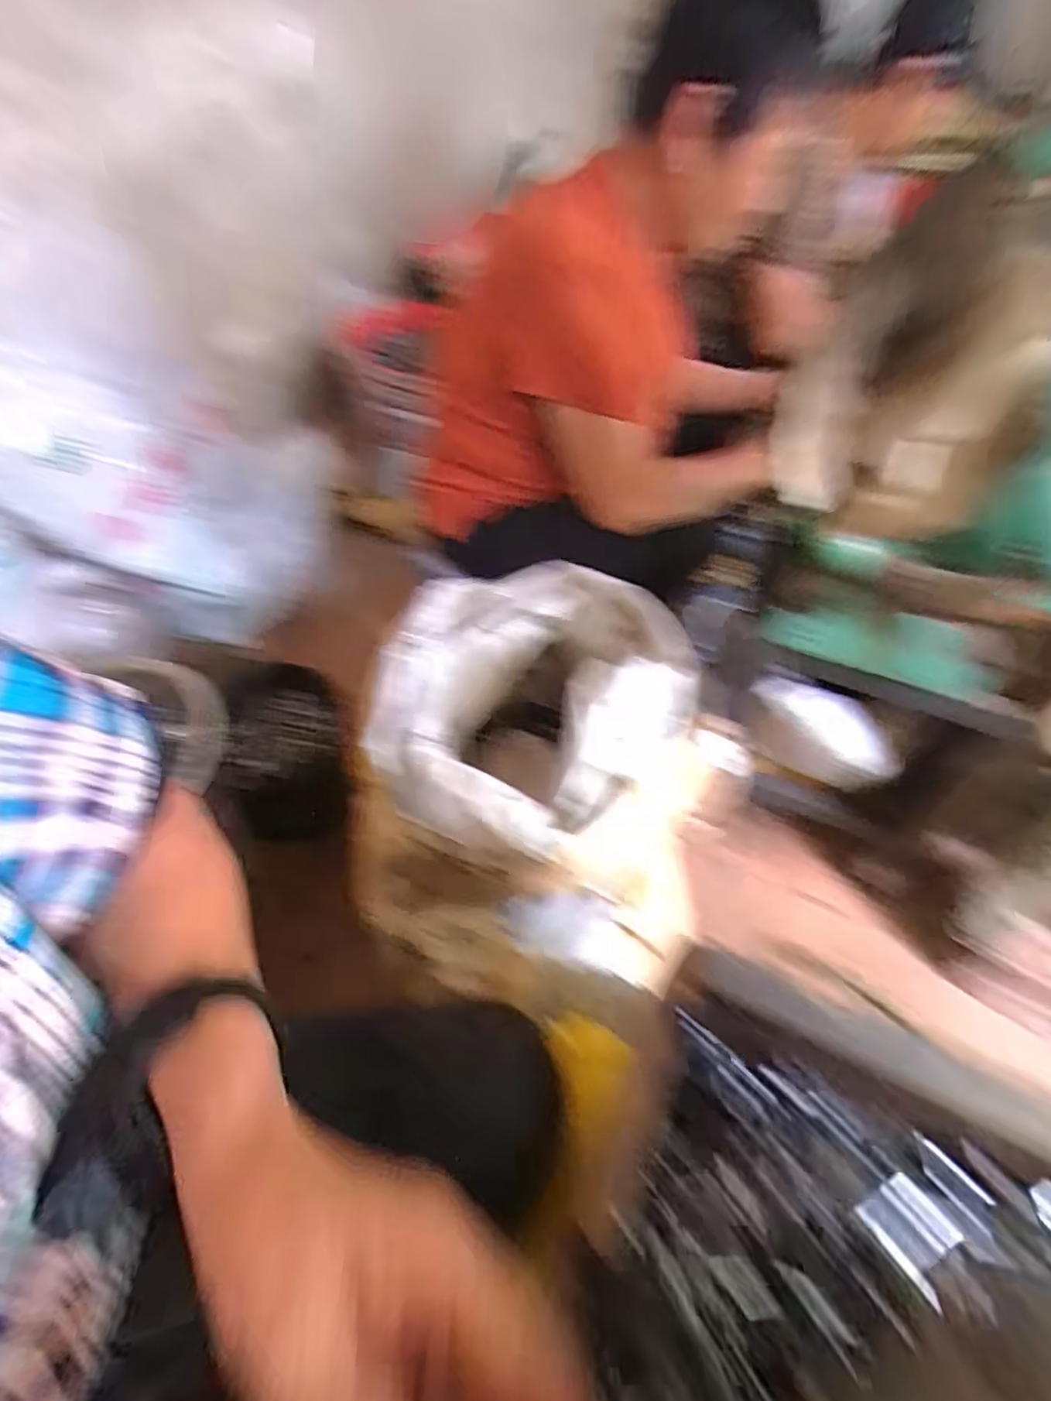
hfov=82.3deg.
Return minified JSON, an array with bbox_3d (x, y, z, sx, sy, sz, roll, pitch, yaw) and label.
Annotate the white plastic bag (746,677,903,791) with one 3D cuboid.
[{"bbox_3d":[0.429,0.056,0.855,0.192,0.114,0.071,22,49,17],"label":"white plastic bag"}]

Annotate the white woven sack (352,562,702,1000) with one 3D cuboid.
[{"bbox_3d":[-0.011,0.005,0.735,0.384,0.234,0.359,35,54,26],"label":"white woven sack"}]

